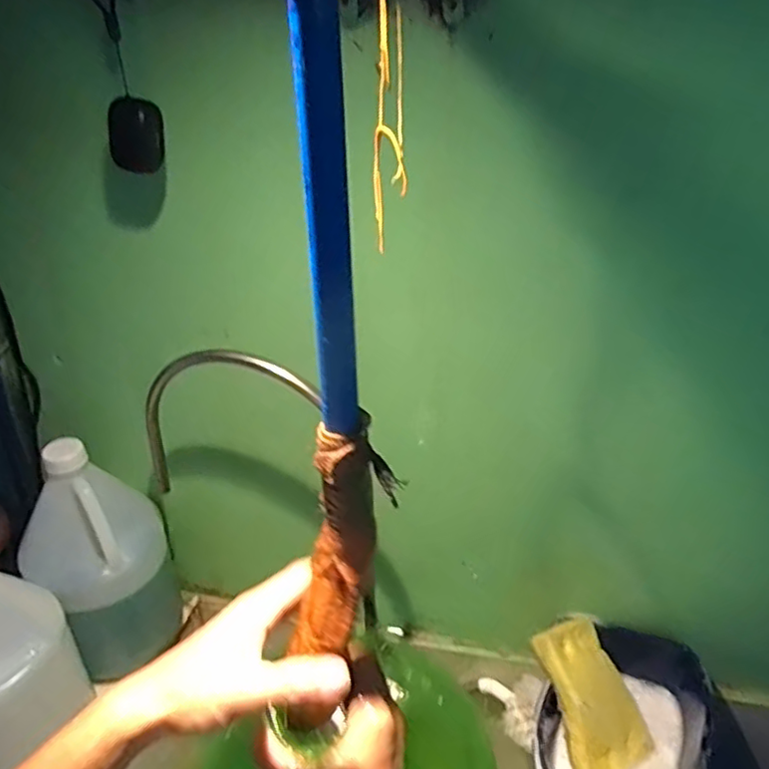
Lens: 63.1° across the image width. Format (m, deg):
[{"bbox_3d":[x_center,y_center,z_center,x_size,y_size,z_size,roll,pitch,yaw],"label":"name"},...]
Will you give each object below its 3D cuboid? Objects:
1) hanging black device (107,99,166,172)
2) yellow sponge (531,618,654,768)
[{"bbox_3d":[-0.197,-0.198,0.499,0.042,0.054,0.031,-11,33,-18],"label":"hanging black device"},{"bbox_3d":[0.220,0.325,0.654,0.093,0.025,0.143,-5,67,-30],"label":"yellow sponge"}]

